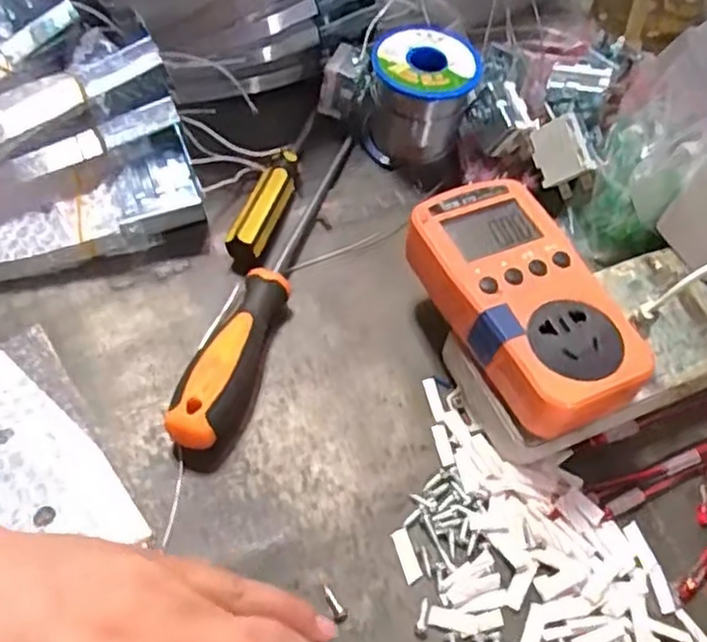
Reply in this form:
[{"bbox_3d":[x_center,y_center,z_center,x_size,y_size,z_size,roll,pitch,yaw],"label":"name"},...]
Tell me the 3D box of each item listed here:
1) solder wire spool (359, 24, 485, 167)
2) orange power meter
[{"bbox_3d":[0.042,-0.143,0.444,0.066,0.060,0.066,10,57,3],"label":"solder wire spool"},{"bbox_3d":[0.078,-0.011,0.331,0.065,0.029,0.125,-21,61,-19],"label":"orange power meter"}]

